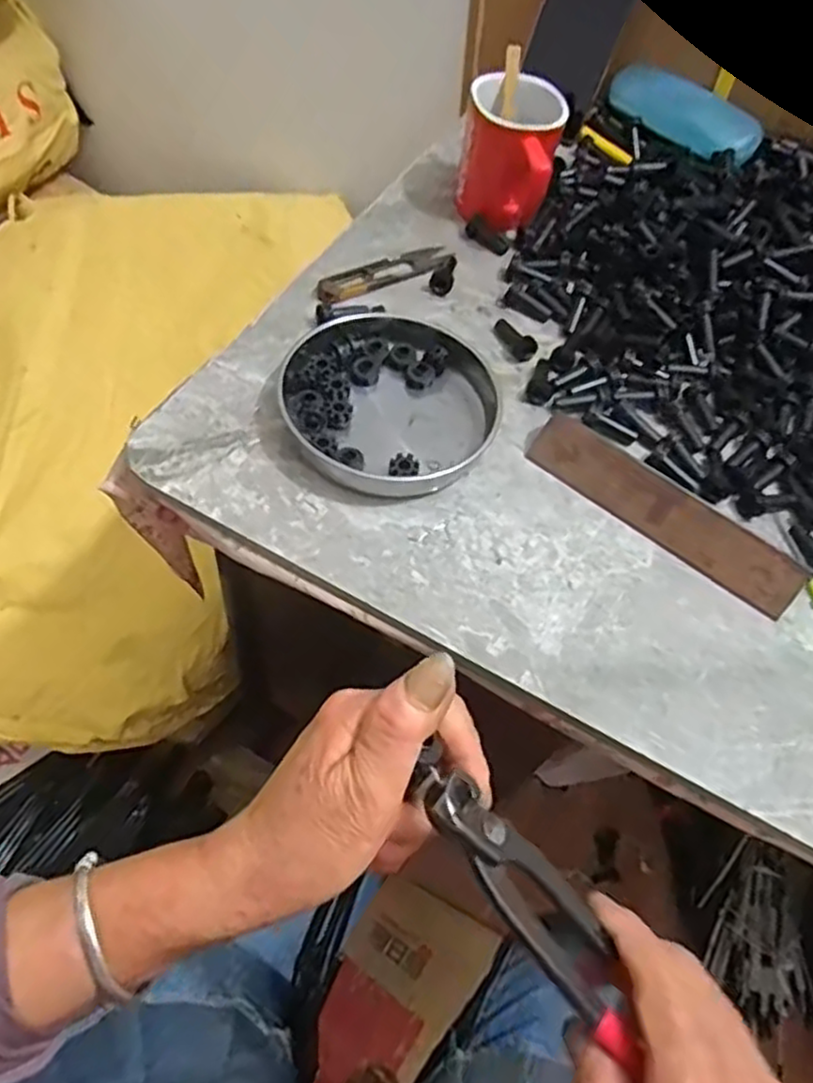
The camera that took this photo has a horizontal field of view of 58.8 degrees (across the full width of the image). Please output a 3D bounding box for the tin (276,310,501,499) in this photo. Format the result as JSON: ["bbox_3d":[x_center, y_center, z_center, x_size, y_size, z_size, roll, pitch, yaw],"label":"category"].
[{"bbox_3d":[-0.011,-0.095,0.475,0.136,0.029,0.145,1,62,-2],"label":"tin"}]

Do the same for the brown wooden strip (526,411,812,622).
[{"bbox_3d":[0.159,-0.019,0.448,0.179,0.006,0.036,36,108,13],"label":"brown wooden strip"}]

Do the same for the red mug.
[{"bbox_3d":[0.079,-0.304,0.565,0.074,0.073,0.098,16,57,2],"label":"red mug"}]

